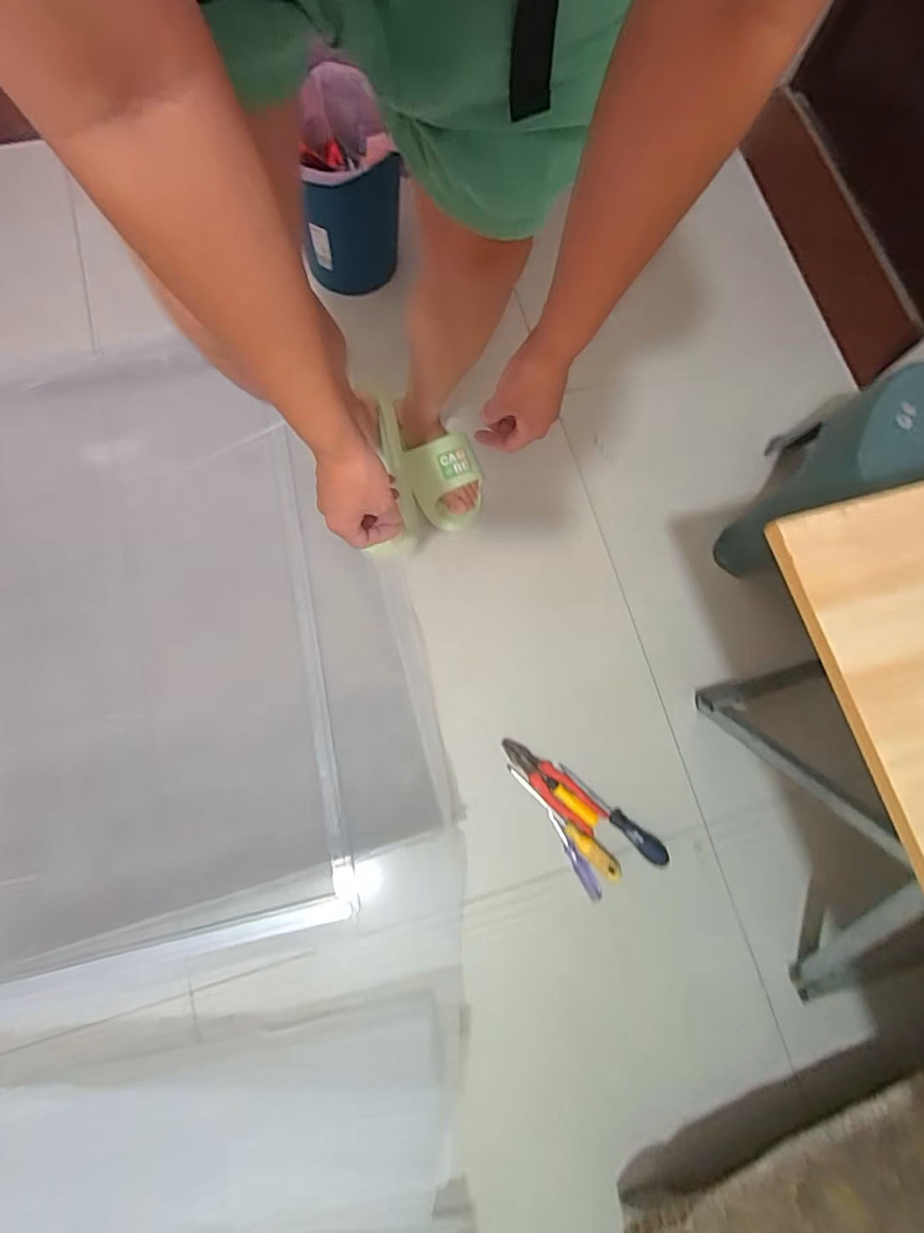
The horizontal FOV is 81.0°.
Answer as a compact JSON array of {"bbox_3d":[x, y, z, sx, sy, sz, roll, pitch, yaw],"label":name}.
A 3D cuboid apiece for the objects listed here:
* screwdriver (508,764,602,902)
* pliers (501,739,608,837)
[{"bbox_3d":[0.145,0.329,0.841,0.026,0.035,0.225,-32,80,-8],"label":"screwdriver"},{"bbox_3d":[0.139,0.265,0.853,0.190,0.027,0.053,40,79,8],"label":"pliers"}]

